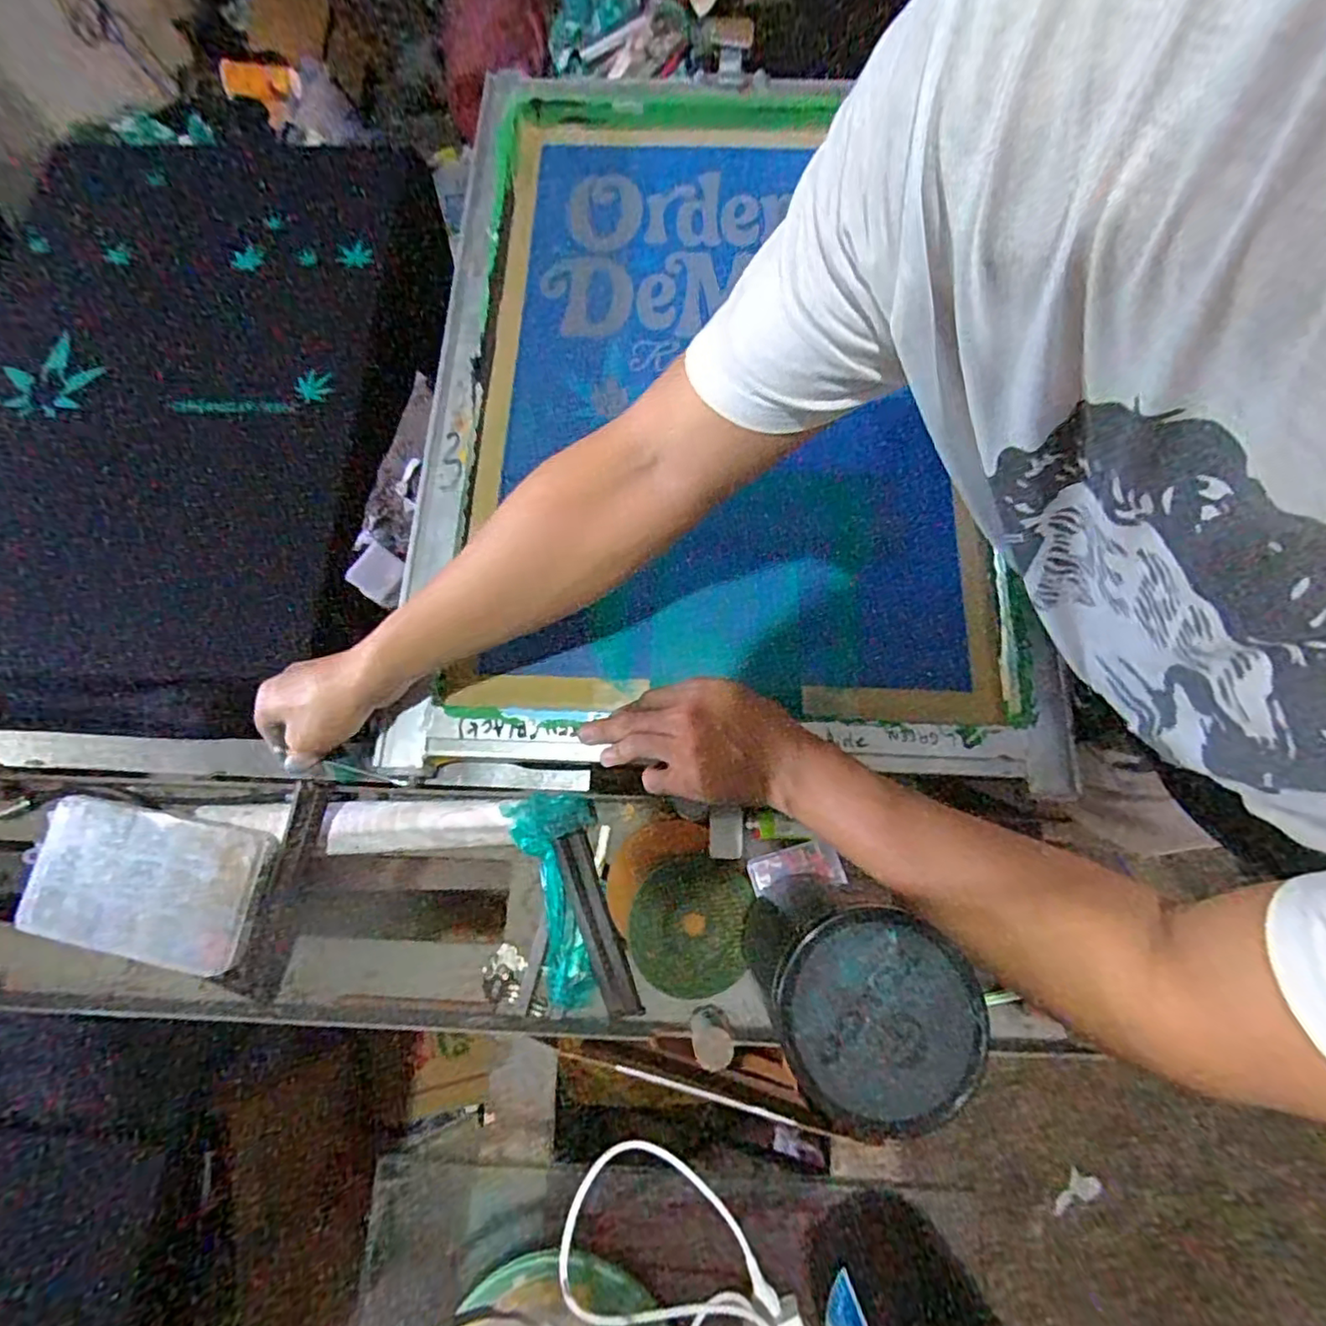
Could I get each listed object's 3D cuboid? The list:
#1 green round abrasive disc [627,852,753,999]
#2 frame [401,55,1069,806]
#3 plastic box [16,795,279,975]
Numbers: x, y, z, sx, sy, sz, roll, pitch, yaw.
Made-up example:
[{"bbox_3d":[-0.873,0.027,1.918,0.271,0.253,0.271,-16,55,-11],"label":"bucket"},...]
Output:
[{"bbox_3d":[0.020,0.193,0.466,0.085,0.005,0.097,9,74,2],"label":"green round abrasive disc"},{"bbox_3d":[0.038,-0.272,0.597,0.509,0.057,0.757,-1,74,-1],"label":"frame"},{"bbox_3d":[-0.387,0.165,0.467,0.183,0.020,0.101,9,78,7],"label":"plastic box"}]

